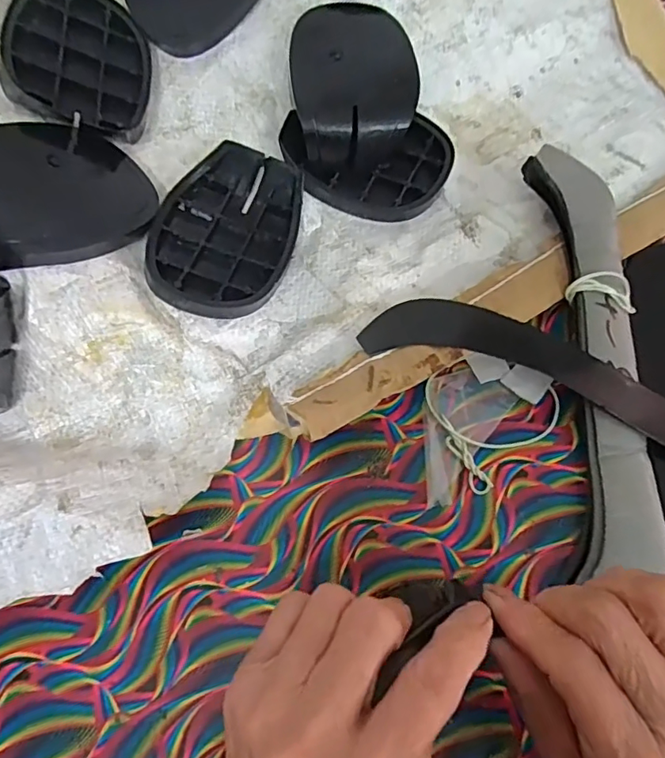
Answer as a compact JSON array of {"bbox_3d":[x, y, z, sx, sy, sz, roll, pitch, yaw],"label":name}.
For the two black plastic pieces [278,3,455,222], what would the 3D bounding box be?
[{"bbox_3d":[0.029,-0.195,0.374,0.120,0.048,0.143,5,70,1],"label":"two black plastic pieces"}]

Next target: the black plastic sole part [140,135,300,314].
[{"bbox_3d":[-0.071,-0.098,0.352,0.083,0.030,0.117,12,70,3],"label":"black plastic sole part"}]

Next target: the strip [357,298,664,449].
[{"bbox_3d":[0.167,0.012,0.326,0.295,0.024,0.069,23,71,7],"label":"strip"}]

